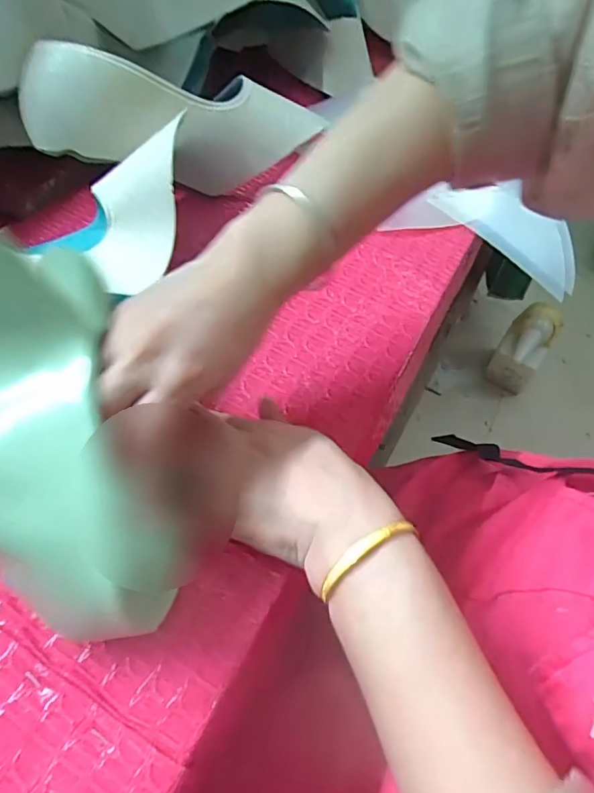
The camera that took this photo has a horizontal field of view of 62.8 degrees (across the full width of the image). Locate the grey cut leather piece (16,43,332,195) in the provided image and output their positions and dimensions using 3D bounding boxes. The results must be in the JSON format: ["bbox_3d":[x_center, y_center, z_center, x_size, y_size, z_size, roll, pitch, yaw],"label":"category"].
[{"bbox_3d":[-0.097,-0.222,0.401,0.228,0.096,0.044,-5,57,-7],"label":"grey cut leather piece"}]

